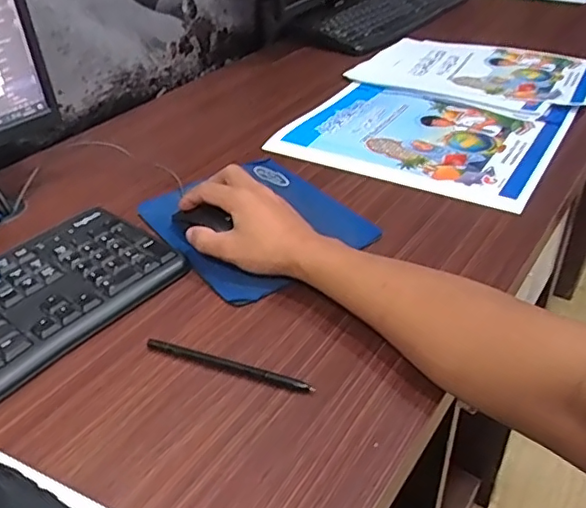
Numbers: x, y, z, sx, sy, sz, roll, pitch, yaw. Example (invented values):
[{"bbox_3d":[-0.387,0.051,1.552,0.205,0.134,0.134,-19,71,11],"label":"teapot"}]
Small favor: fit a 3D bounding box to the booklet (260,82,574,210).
[{"bbox_3d":[0.161,-0.161,0.748,0.327,0.009,0.270,17,41,22],"label":"booklet"}]

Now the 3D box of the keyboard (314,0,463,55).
[{"bbox_3d":[0.198,-0.475,1.126,0.132,0.034,0.422,22,43,27],"label":"keyboard"}]

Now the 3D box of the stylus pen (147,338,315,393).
[{"bbox_3d":[-0.050,0.084,0.440,0.137,0.010,0.007,13,40,18],"label":"stylus pen"}]

